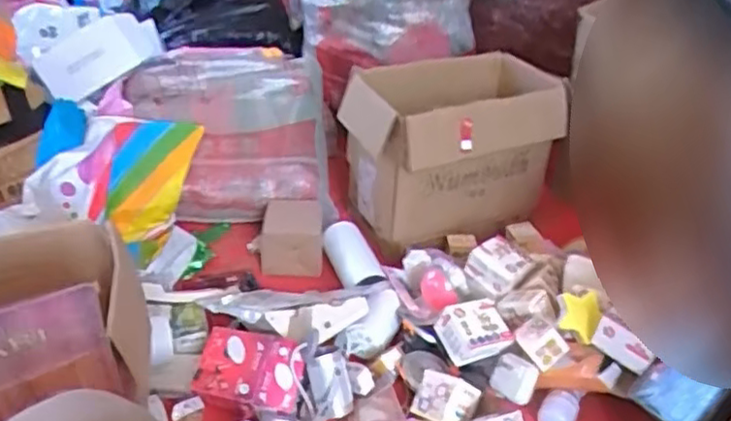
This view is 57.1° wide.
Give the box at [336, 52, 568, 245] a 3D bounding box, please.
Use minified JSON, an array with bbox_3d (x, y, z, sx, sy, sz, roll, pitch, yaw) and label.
[{"bbox_3d":[0.183,-0.122,1.310,0.435,0.285,0.239,-15,37,-22],"label":"box"}]

